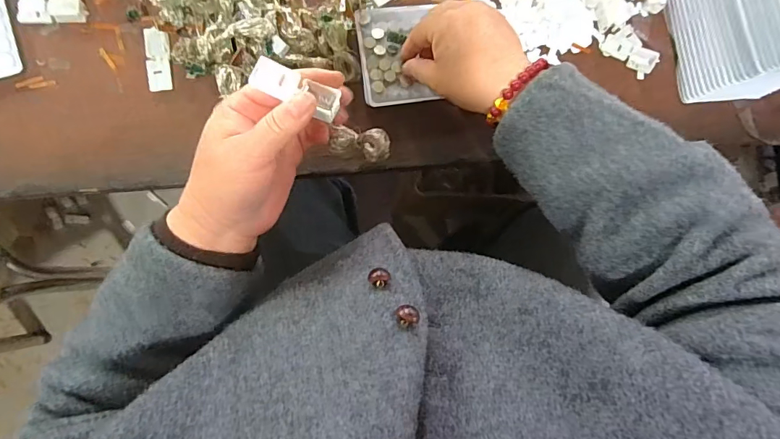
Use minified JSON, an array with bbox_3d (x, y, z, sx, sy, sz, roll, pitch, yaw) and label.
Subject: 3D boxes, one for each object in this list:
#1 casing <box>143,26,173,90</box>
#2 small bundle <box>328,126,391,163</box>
[{"bbox_3d":[-0.211,-0.145,0.390,0.020,0.008,0.056,-6,84,-7],"label":"casing"},{"bbox_3d":[-0.022,-0.058,0.331,0.052,0.020,0.021,11,81,30],"label":"small bundle"}]

